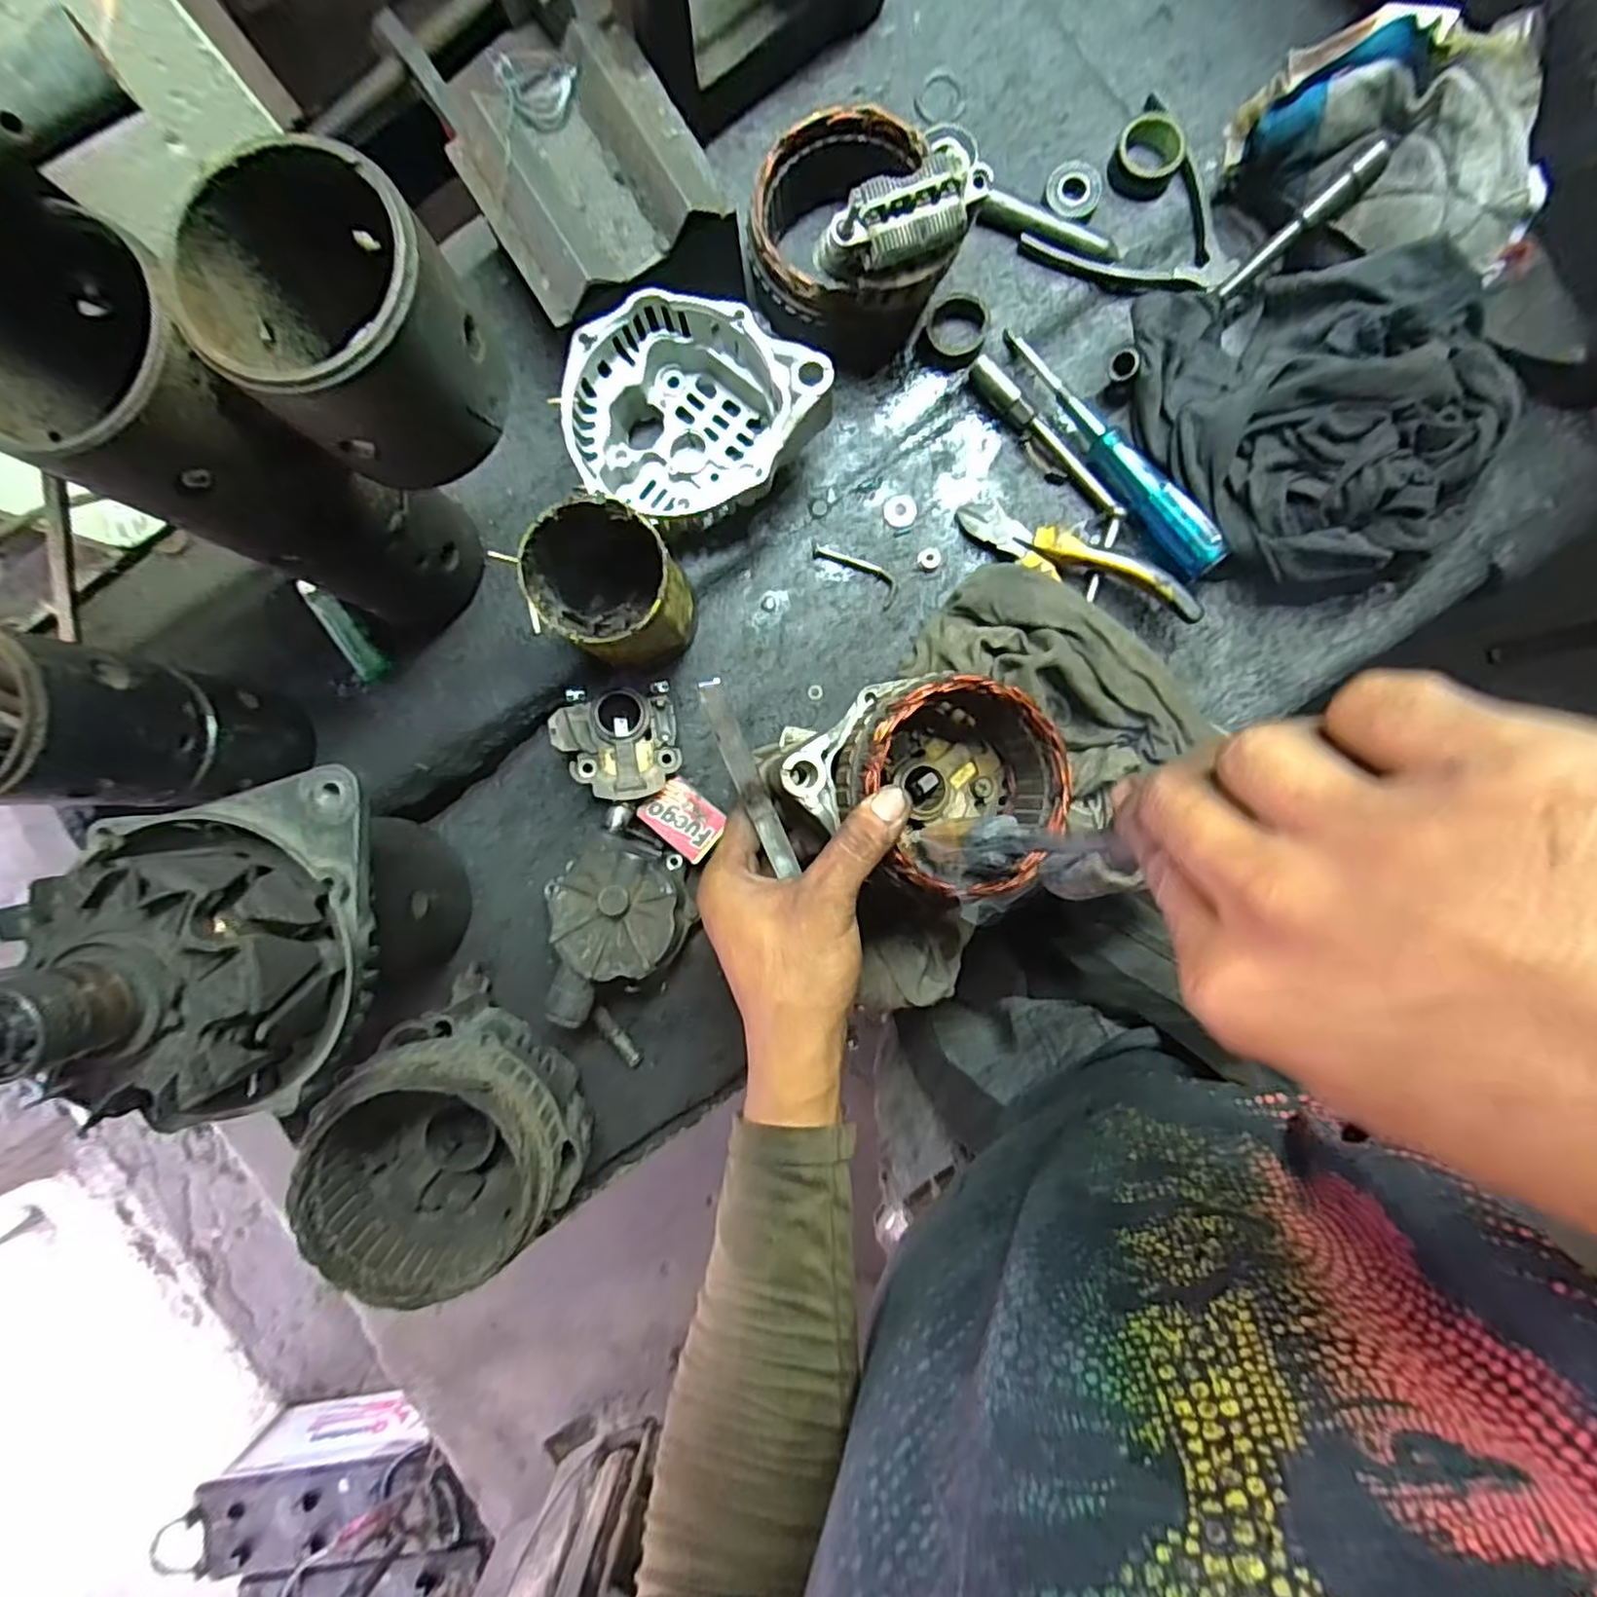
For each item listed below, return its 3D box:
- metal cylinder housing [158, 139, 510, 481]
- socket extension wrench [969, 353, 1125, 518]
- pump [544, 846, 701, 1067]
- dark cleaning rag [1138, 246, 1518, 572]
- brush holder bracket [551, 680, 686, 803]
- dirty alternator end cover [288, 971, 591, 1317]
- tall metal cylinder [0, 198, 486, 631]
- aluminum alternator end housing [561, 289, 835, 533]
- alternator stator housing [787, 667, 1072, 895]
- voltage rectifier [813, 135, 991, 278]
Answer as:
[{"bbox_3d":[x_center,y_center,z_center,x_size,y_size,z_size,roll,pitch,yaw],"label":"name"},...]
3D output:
[{"bbox_3d":[-0.170,-0.181,0.271,0.079,0.071,0.082,0,90,3],"label":"metal cylinder housing"},{"bbox_3d":[0.159,-0.228,0.445,0.016,0.021,0.129,-44,88,2],"label":"socket extension wrench"},{"bbox_3d":[-0.122,0.096,0.446,0.089,0.061,0.137,21,91,3],"label":"pump"},{"bbox_3d":[0.299,-0.227,0.403,0.148,0.086,0.210,-31,88,2],"label":"dark cleaning rag"},{"bbox_3d":[-0.114,-0.035,0.450,0.071,0.038,0.072,-10,89,3],"label":"brush holder bracket"},{"bbox_3d":[-0.202,0.202,0.413,0.133,0.105,0.126,41,92,2],"label":"dirty alternator end cover"},{"bbox_3d":[-0.256,-0.161,0.355,0.090,0.230,0.085,41,92,2],"label":"tall metal cylinder"},{"bbox_3d":[-0.057,-0.229,0.422,0.143,0.081,0.103,5,90,3],"label":"aluminum alternator end housing"},{"bbox_3d":[0.068,-0.014,0.381,0.129,0.089,0.103,20,91,3],"label":"alternator stator housing"},{"bbox_3d":[0.055,-0.296,0.355,0.089,0.031,0.035,-26,89,3],"label":"voltage rectifier"}]

